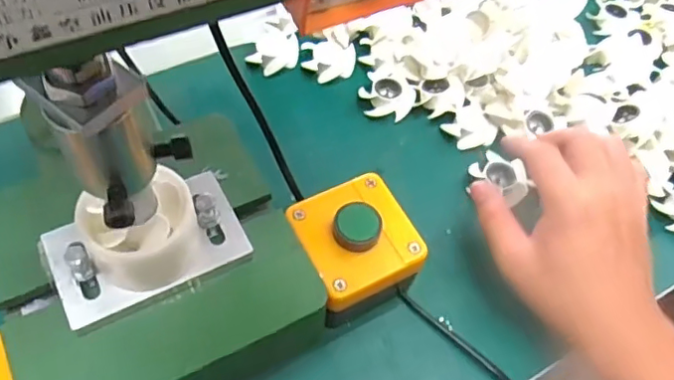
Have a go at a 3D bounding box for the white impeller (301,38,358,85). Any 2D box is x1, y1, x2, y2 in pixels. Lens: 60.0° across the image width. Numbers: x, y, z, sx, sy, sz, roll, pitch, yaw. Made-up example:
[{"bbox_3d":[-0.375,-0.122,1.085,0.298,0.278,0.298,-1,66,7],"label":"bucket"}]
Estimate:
[{"bbox_3d":[-0.006,-0.110,0.493,0.044,0.015,0.036,-9,58,-11],"label":"white impeller"}]

